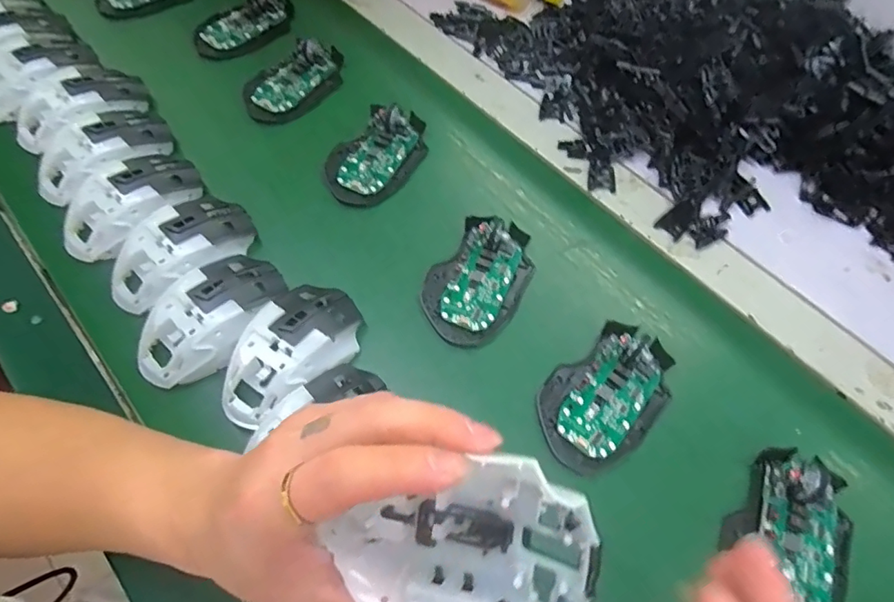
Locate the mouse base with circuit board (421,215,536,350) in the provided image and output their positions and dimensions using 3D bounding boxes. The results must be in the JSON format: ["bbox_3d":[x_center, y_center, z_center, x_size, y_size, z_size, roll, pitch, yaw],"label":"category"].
[{"bbox_3d":[0.028,-0.022,0.412,0.074,0.025,0.113,32,66,14],"label":"mouse base with circuit board"}]

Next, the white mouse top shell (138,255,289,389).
[{"bbox_3d":[-0.175,0.011,0.379,0.063,0.031,0.114,36,67,16],"label":"white mouse top shell"}]

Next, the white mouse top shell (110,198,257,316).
[{"bbox_3d":[-0.212,-0.042,0.405,0.064,0.031,0.115,40,68,17],"label":"white mouse top shell"}]

